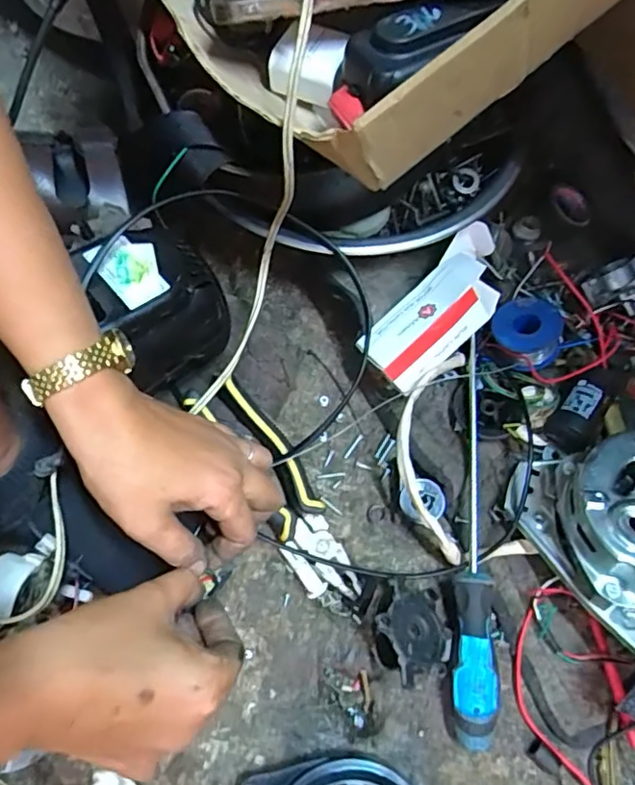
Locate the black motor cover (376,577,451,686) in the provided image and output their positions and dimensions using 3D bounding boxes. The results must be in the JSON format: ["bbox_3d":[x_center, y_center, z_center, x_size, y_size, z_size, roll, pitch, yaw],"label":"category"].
[{"bbox_3d":[0.065,0.165,0.404,0.063,0.024,0.059,-18,66,-43],"label":"black motor cover"}]

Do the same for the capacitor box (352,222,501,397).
[{"bbox_3d":[0.097,-0.067,0.456,0.143,0.041,0.055,-47,52,-1],"label":"capacitor box"}]

